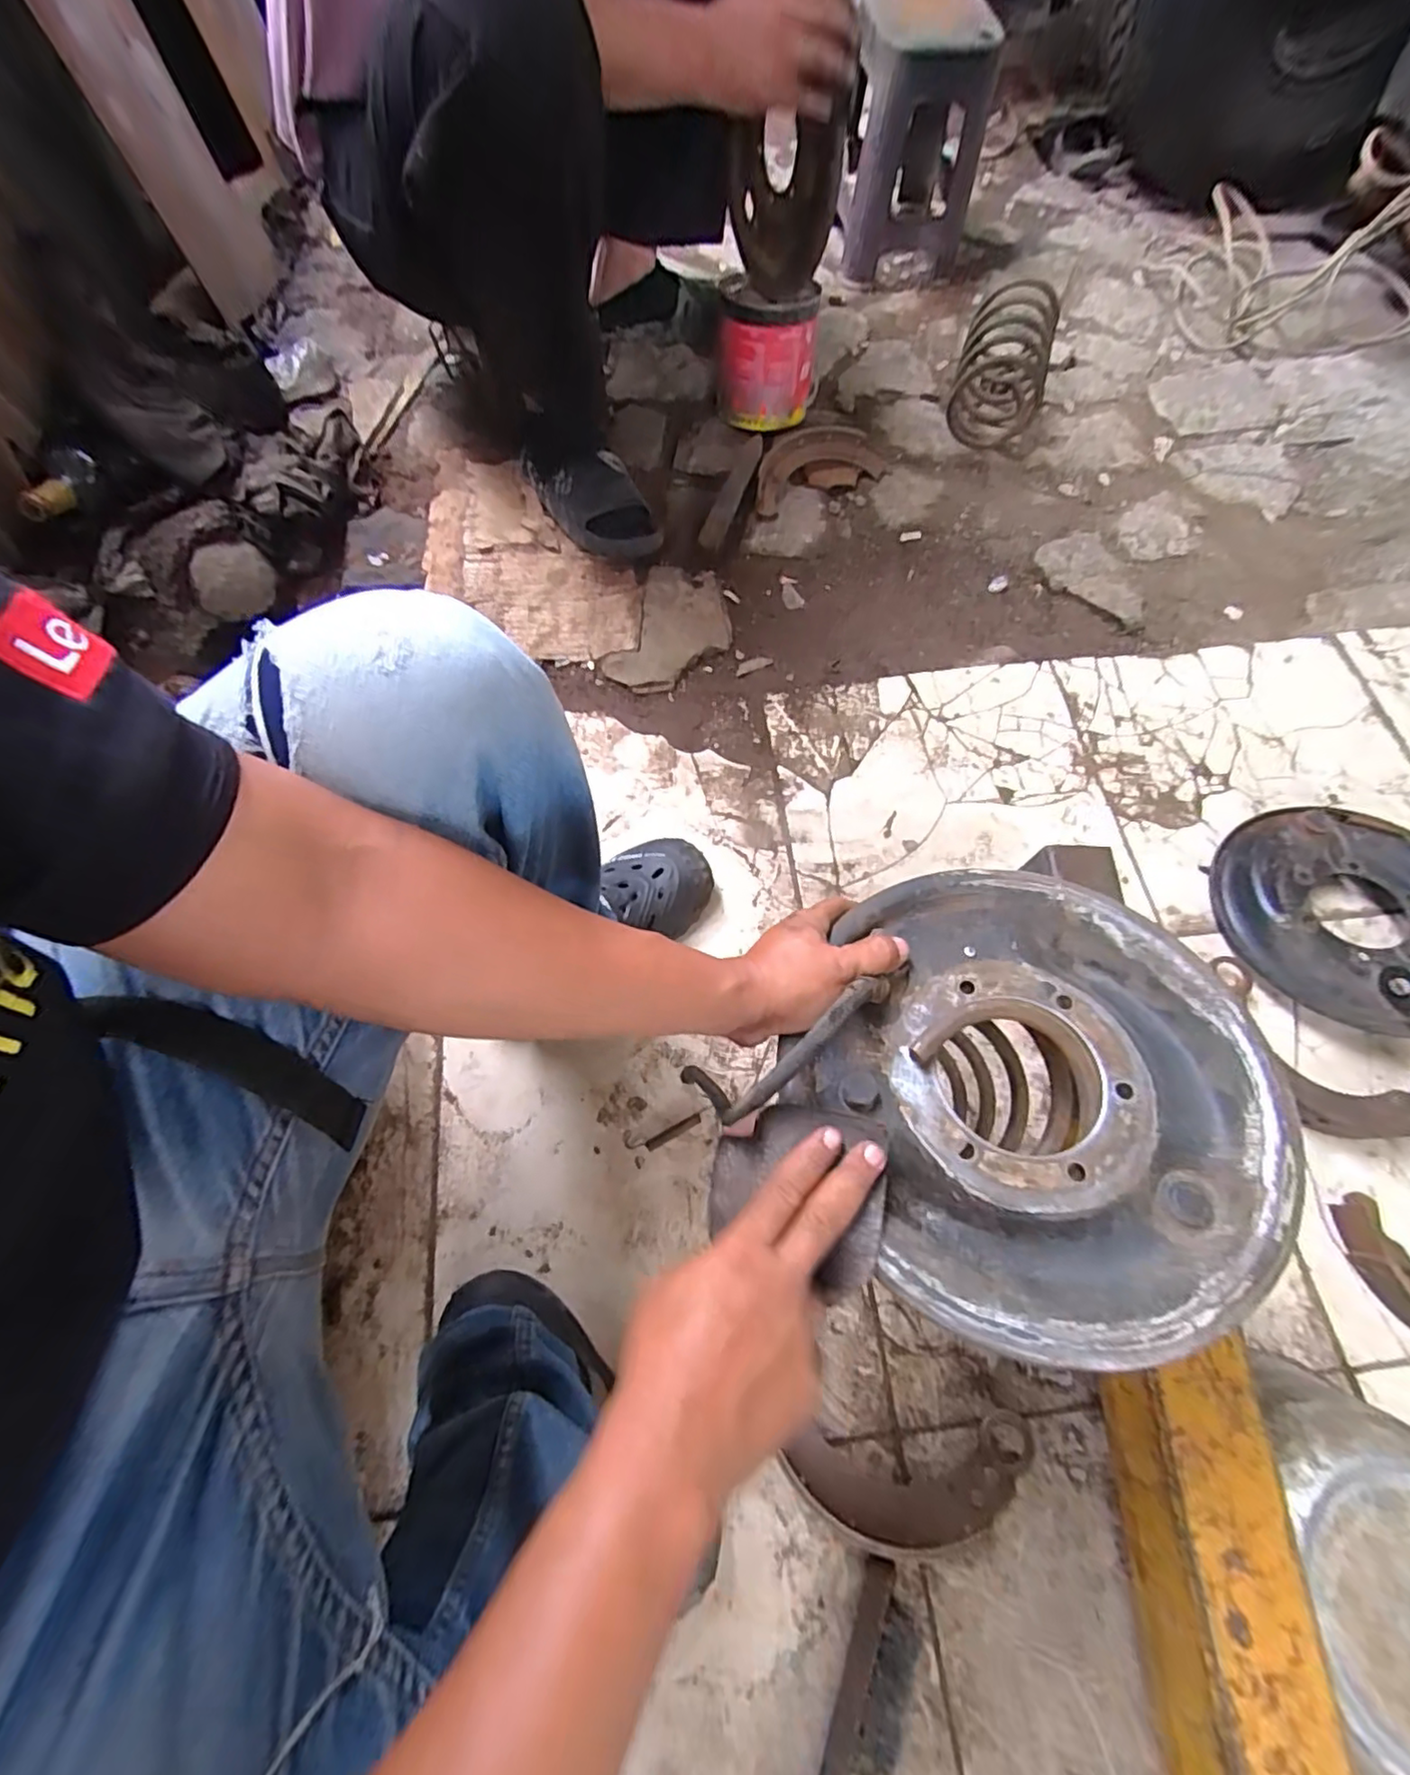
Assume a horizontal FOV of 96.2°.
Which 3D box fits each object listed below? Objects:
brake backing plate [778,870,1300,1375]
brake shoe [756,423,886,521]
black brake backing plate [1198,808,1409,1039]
[{"bbox_3d":[0.186,0.109,0.364,0.240,0.048,0.261,27,71,13],"label":"brake backing plate"},{"bbox_3d":[0.161,-0.682,1.021,0.223,0.046,0.134,-25,68,-8],"label":"brake shoe"},{"bbox_3d":[0.699,0.019,0.674,0.231,0.086,0.248,-1,67,2],"label":"black brake backing plate"}]

